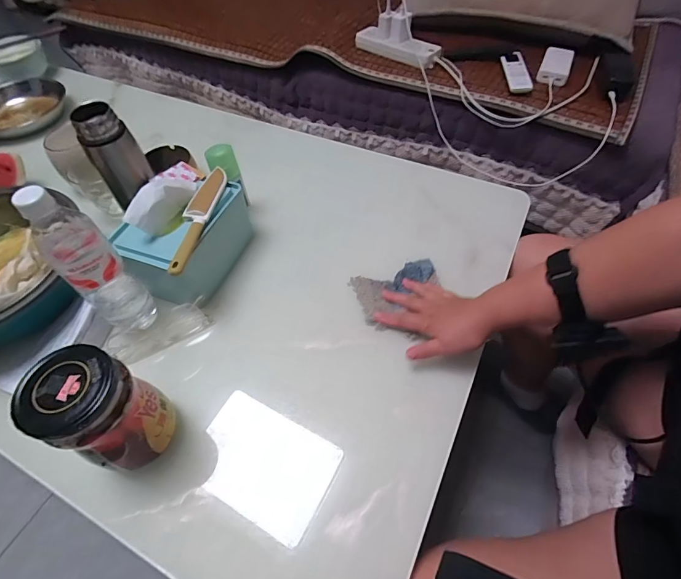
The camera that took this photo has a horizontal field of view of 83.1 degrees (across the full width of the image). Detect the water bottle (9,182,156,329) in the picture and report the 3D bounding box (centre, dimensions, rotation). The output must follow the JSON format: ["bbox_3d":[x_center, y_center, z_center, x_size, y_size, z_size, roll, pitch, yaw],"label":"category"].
[{"bbox_3d":[-0.296,-0.025,0.463,0.056,0.232,0.064,-37,61,-21],"label":"water bottle"}]

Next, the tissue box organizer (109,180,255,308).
[{"bbox_3d":[-0.214,-0.083,0.566,0.105,0.131,0.197,12,56,11],"label":"tissue box organizer"}]

